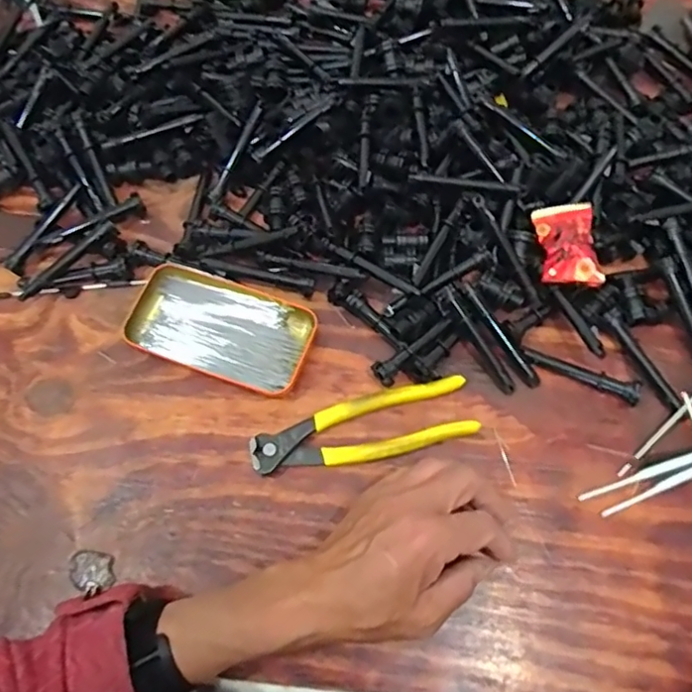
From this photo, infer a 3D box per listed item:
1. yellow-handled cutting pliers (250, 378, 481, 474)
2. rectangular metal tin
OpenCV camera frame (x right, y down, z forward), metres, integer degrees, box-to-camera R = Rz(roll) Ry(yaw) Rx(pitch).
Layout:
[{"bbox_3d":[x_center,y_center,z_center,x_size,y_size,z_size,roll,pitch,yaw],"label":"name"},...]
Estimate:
[{"bbox_3d":[0.012,0.064,0.437,0.162,0.016,0.043,-13,67,-4],"label":"yellow-handled cutting pliers"},{"bbox_3d":[-0.098,-0.017,0.471,0.145,0.014,0.077,17,68,9],"label":"rectangular metal tin"}]

